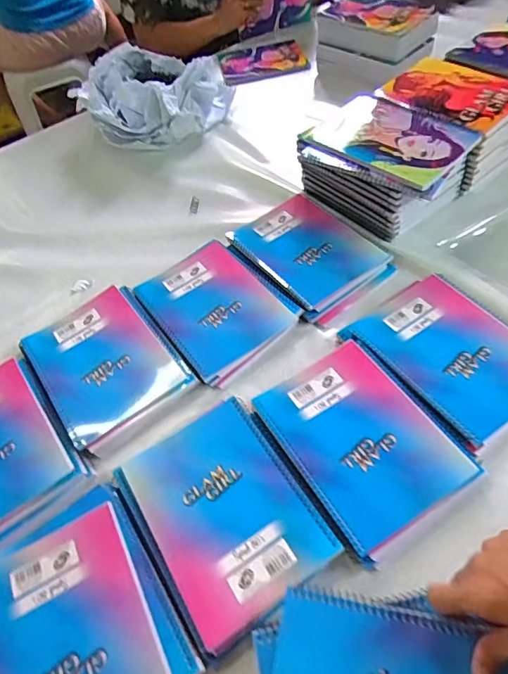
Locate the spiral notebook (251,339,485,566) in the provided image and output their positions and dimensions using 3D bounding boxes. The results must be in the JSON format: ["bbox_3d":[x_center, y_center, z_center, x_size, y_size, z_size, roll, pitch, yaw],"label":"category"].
[{"bbox_3d":[0.113,0.103,0.485,0.151,0.011,0.204,-29,55,-17],"label":"spiral notebook"}]

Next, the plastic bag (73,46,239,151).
[{"bbox_3d":[-0.211,-0.490,0.927,0.250,0.114,0.280,27,58,23],"label":"plastic bag"}]

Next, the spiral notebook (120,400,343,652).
[{"bbox_3d":[-0.030,0.170,0.455,0.151,0.013,0.200,-28,55,-17],"label":"spiral notebook"}]

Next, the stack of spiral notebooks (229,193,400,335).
[{"bbox_3d":[0.082,-0.123,0.662,0.153,0.027,0.222,-34,57,-20],"label":"stack of spiral notebooks"}]

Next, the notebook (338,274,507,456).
[{"bbox_3d":[0.231,0.020,0.540,0.158,0.024,0.203,-31,56,-19],"label":"notebook"}]

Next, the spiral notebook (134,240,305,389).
[{"bbox_3d":[-0.051,-0.044,0.621,0.163,0.019,0.205,-35,57,-21],"label":"spiral notebook"}]

